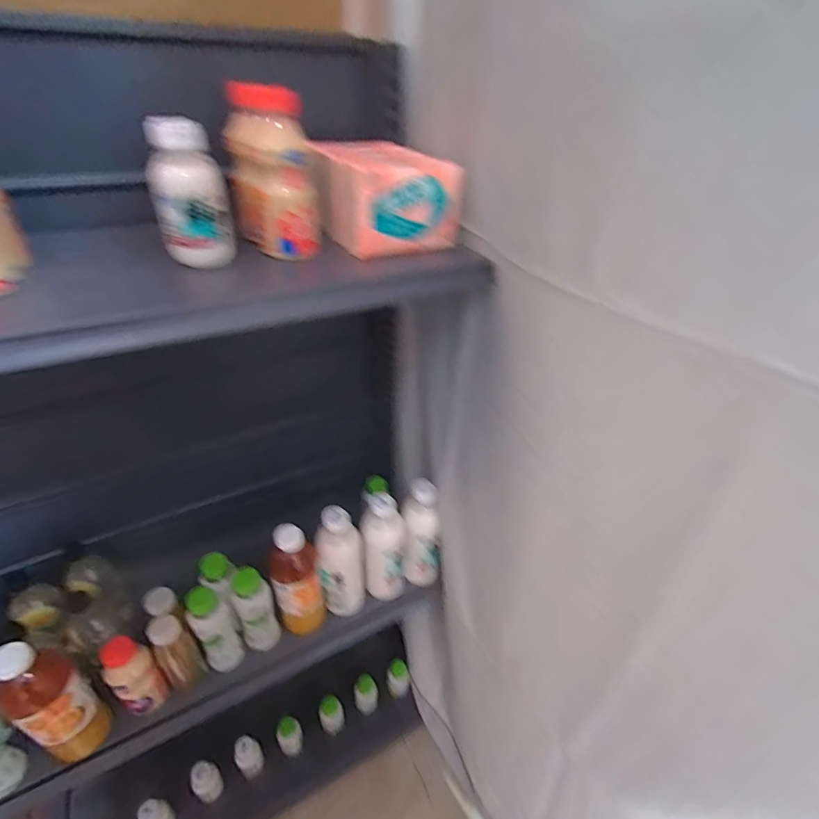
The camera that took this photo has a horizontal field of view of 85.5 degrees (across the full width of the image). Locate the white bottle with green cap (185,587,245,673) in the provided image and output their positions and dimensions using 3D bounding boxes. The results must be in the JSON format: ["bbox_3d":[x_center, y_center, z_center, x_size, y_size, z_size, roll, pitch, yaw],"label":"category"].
[{"bbox_3d":[-0.326,0.373,0.747,0.057,0.198,0.050,-28,47,-34],"label":"white bottle with green cap"}]

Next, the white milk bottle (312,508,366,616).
[{"bbox_3d":[-0.127,0.285,0.816,0.078,0.244,0.072,2,37,-1],"label":"white milk bottle"}]

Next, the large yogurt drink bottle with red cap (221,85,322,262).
[{"bbox_3d":[-0.147,-0.251,0.481,0.090,0.158,0.083,-8,39,-14],"label":"large yogurt drink bottle with red cap"}]

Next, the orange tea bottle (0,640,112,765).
[{"bbox_3d":[-0.497,0.408,0.617,0.068,0.237,0.077,17,40,19],"label":"orange tea bottle"}]

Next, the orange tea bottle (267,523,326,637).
[{"bbox_3d":[-0.199,0.304,0.781,0.079,0.248,0.070,-11,39,-17],"label":"orange tea bottle"}]

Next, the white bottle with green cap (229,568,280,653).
[{"bbox_3d":[-0.271,0.355,0.783,0.062,0.175,0.060,2,37,-1],"label":"white bottle with green cap"}]

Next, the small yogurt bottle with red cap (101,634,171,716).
[{"bbox_3d":[-0.429,0.414,0.690,0.057,0.151,0.062,2,37,-1],"label":"small yogurt bottle with red cap"}]

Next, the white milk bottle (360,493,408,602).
[{"bbox_3d":[-0.047,0.268,0.845,0.081,0.241,0.075,2,37,-1],"label":"white milk bottle"}]

